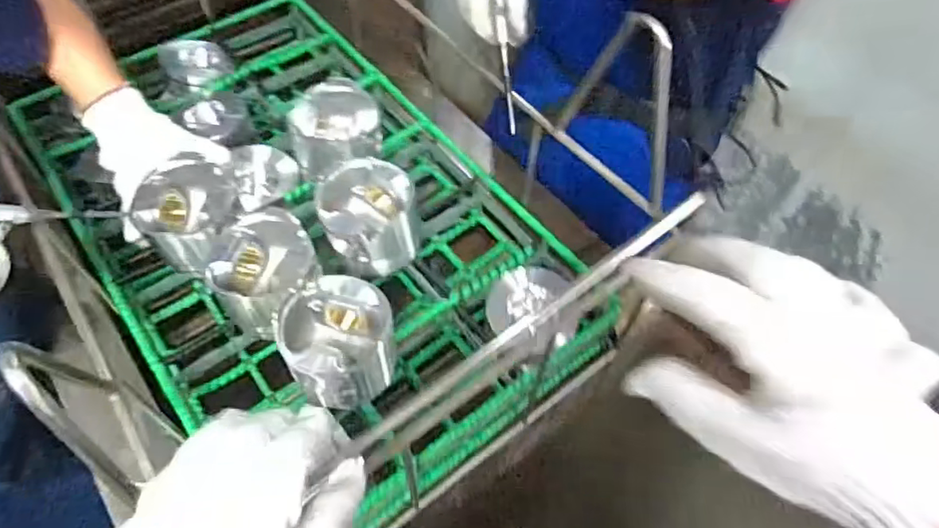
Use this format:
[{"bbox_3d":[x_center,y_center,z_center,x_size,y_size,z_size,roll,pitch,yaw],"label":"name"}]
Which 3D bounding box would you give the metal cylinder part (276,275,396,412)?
[{"bbox_3d":[-0.134,0.082,0.614,0.107,0.110,0.100,-9,57,-7],"label":"metal cylinder part"}]

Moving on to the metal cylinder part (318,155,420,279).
[{"bbox_3d":[-0.119,-0.052,0.713,0.106,0.118,0.098,0,56,-1],"label":"metal cylinder part"}]

